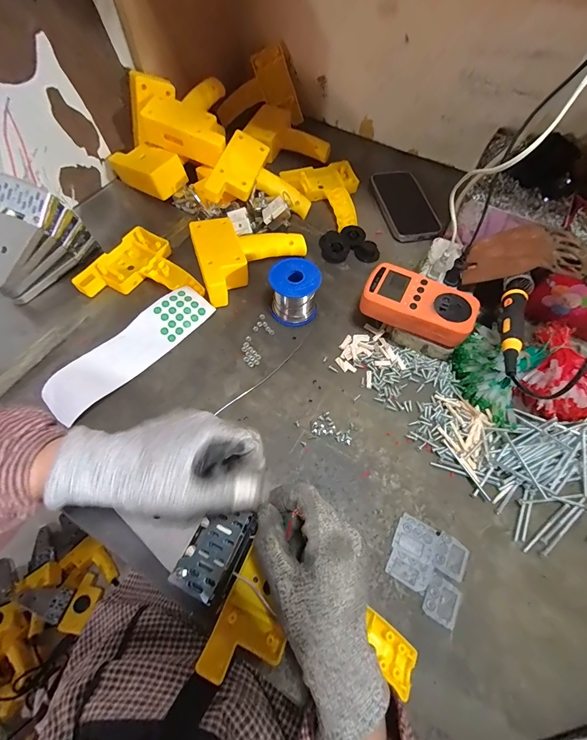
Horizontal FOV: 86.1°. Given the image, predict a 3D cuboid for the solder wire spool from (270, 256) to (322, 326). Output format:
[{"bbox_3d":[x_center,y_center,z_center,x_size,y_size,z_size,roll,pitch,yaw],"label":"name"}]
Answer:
[{"bbox_3d":[0.002,-0.101,0.406,0.061,0.062,0.055,4,64,0],"label":"solder wire spool"}]

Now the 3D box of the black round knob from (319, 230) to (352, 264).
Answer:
[{"bbox_3d":[0.064,-0.192,0.488,0.039,0.018,0.053,-7,65,-5],"label":"black round knob"}]

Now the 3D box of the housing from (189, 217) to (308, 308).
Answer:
[{"bbox_3d":[-0.077,-0.178,0.455,0.167,0.043,0.117,-36,70,-17],"label":"housing"}]

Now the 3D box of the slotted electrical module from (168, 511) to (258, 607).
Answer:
[{"bbox_3d":[-0.067,0.156,0.274,0.048,0.021,0.072,25,66,10],"label":"slotted electrical module"}]

